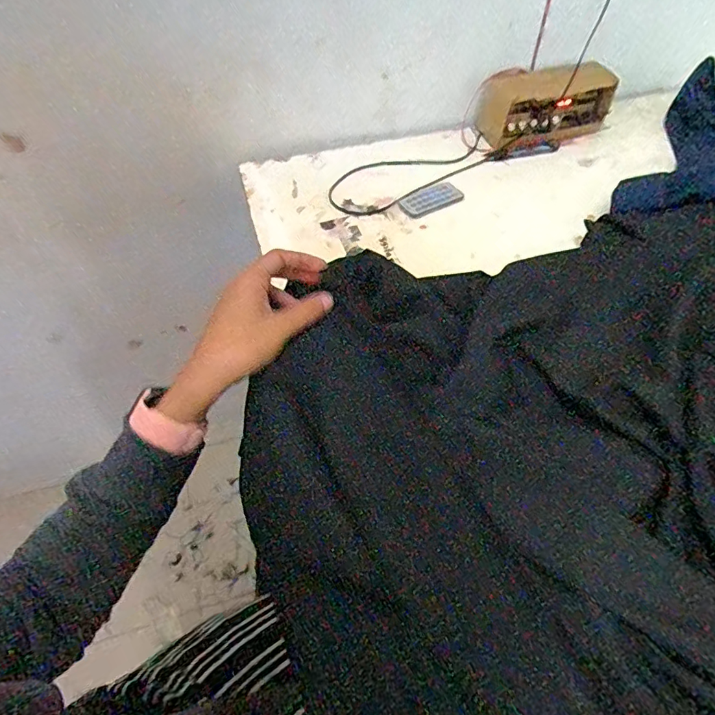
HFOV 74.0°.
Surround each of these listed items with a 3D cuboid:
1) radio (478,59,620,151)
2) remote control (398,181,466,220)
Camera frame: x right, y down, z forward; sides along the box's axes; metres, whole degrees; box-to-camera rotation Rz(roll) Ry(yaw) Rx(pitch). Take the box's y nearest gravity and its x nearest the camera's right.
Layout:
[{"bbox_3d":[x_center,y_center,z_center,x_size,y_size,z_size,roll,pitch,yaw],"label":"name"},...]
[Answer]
[{"bbox_3d":[0.281,-0.383,0.714,0.185,0.083,0.095,-13,54,-8],"label":"radio"},{"bbox_3d":[0.099,-0.213,0.644,0.088,0.004,0.047,-25,56,-16],"label":"remote control"}]

